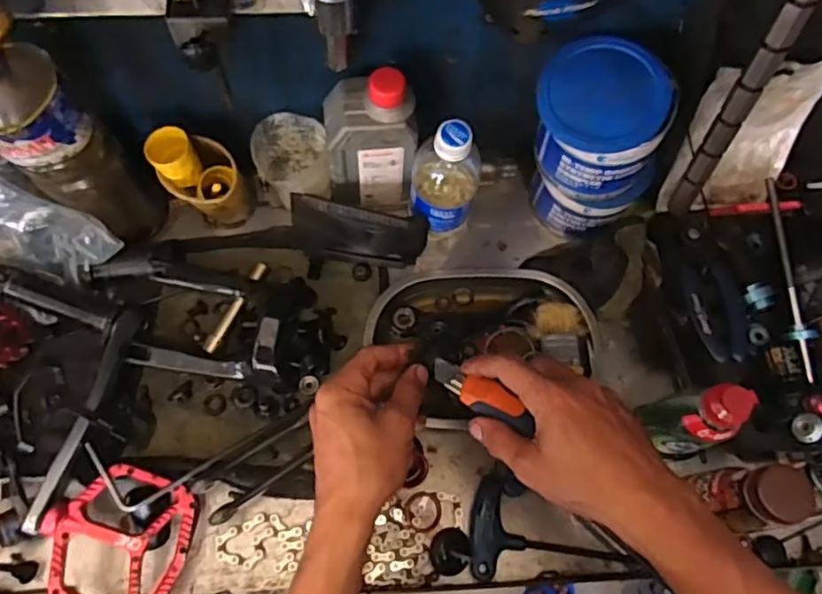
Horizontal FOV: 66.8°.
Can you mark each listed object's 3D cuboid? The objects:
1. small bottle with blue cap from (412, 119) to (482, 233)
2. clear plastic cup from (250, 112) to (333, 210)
[{"bbox_3d":[0.032,-0.110,0.588,0.060,0.168,0.070,1,70,-1],"label":"small bottle with blue cap"},{"bbox_3d":[-0.114,-0.124,0.615,0.069,0.089,0.072,0,70,-1],"label":"clear plastic cup"}]

